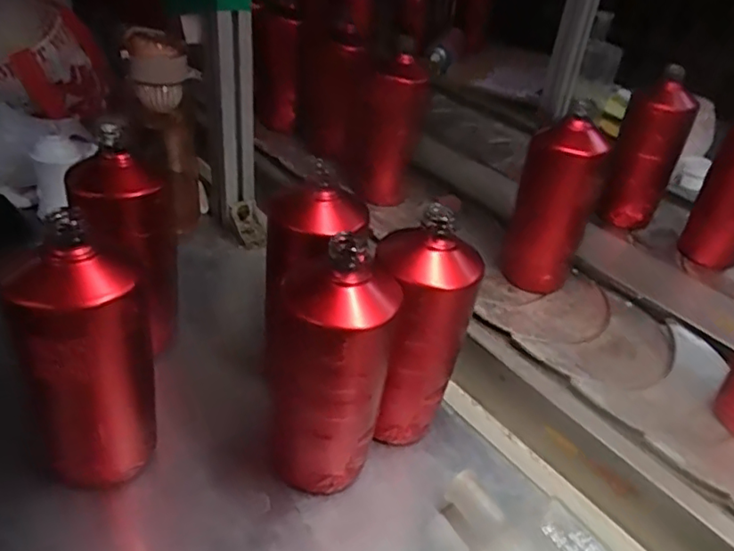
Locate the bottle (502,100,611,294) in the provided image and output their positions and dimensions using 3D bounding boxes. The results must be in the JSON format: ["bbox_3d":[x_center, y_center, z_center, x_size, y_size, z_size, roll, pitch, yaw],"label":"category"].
[{"bbox_3d":[0.203,-0.070,0.650,0.081,0.196,0.071,18,40,18],"label":"bottle"}]

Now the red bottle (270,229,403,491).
[{"bbox_3d":[-0.026,0.077,0.429,0.078,0.211,0.069,-7,39,-13],"label":"red bottle"}]

